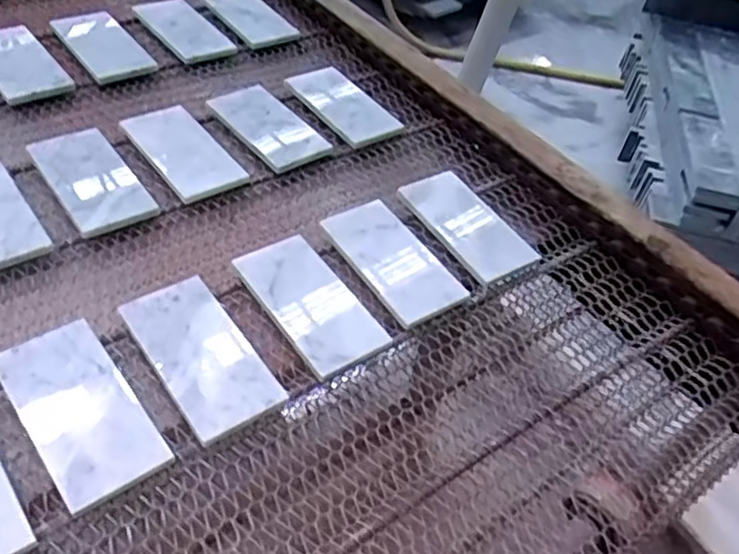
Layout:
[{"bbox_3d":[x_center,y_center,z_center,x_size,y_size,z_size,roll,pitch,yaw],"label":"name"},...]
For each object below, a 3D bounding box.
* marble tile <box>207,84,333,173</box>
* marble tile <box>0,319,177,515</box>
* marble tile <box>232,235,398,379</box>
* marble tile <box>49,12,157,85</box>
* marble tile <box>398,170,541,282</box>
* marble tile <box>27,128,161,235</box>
[{"bbox_3d":[-0.132,-0.197,0.869,0.088,0.016,0.183,-26,52,-27],"label":"marble tile"},{"bbox_3d":[-0.226,0.099,0.529,0.079,0.014,0.161,-28,53,-28],"label":"marble tile"},{"bbox_3d":[-0.050,0.021,0.644,0.092,0.013,0.156,-19,54,-33],"label":"marble tile"},{"bbox_3d":[-0.380,-0.332,0.965,0.084,0.014,0.184,-27,52,-27],"label":"marble tile"},{"bbox_3d":[0.115,-0.064,0.771,0.088,0.013,0.162,-21,55,-32],"label":"marble tile"},{"bbox_3d":[-0.300,-0.107,0.732,0.080,0.015,0.166,-26,52,-27],"label":"marble tile"}]

